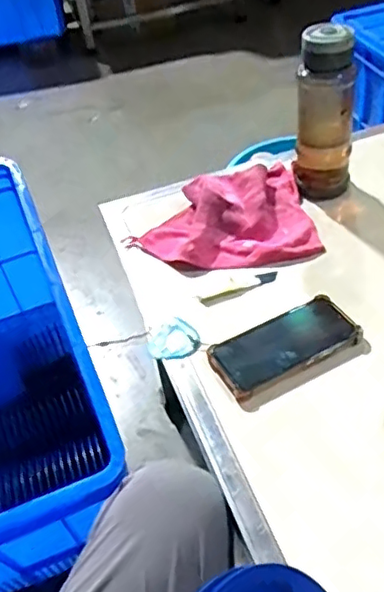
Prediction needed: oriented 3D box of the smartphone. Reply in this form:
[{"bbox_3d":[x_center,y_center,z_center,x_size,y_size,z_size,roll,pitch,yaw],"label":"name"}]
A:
[{"bbox_3d":[0.103,0.053,0.673,0.161,0.010,0.080,-23,45,-16],"label":"smartphone"}]

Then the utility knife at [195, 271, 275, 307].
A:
[{"bbox_3d":[0.059,-0.009,0.755,0.104,0.009,0.018,-17,44,-11],"label":"utility knife"}]

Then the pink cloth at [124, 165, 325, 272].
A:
[{"bbox_3d":[0.038,-0.109,0.832,0.246,0.043,0.191,-9,43,-3],"label":"pink cloth"}]

